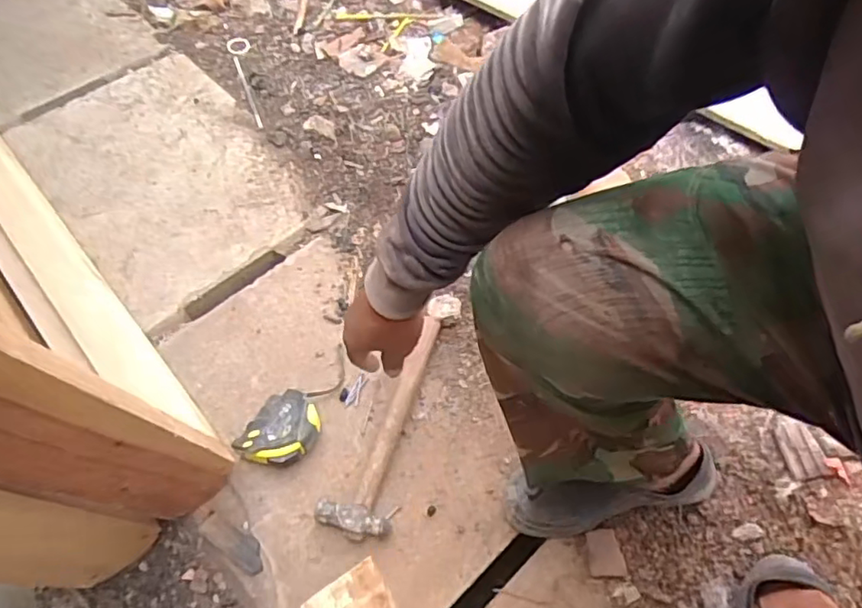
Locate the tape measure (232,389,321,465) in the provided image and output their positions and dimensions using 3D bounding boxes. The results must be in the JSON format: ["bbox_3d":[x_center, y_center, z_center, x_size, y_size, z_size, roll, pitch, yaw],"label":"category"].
[{"bbox_3d":[-0.214,0.180,0.832,0.118,0.048,0.093,-27,64,-16],"label":"tape measure"}]

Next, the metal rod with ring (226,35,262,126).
[{"bbox_3d":[-0.380,-0.470,1.239,0.046,0.012,0.288,-19,62,-10],"label":"metal rod with ring"}]

